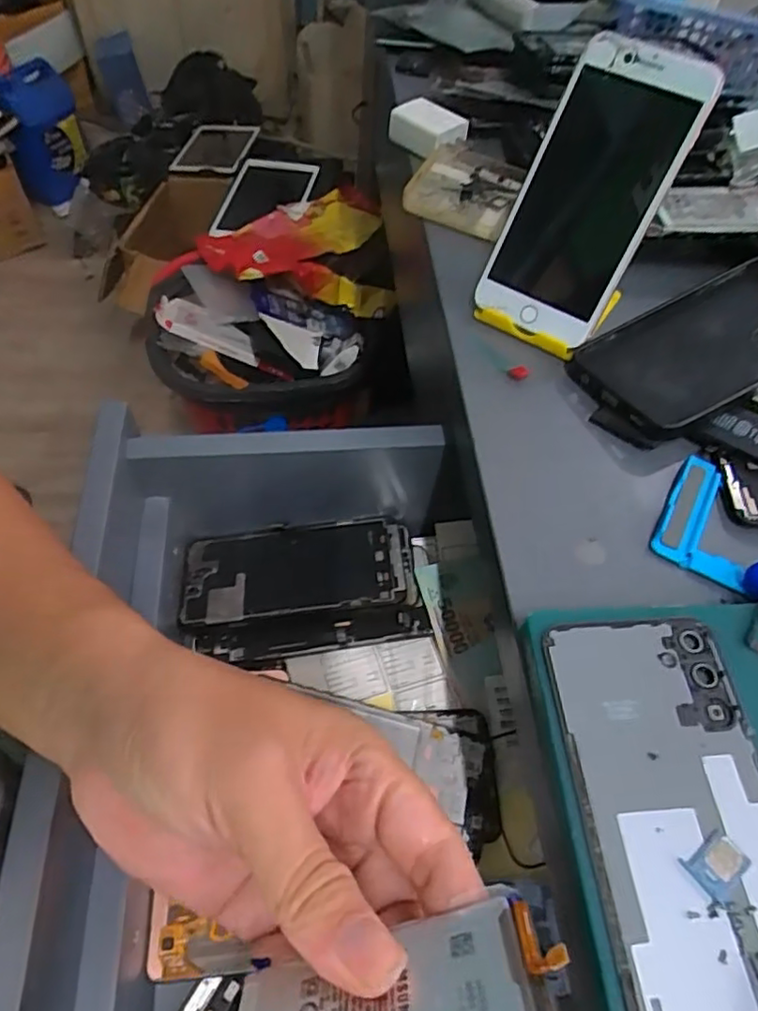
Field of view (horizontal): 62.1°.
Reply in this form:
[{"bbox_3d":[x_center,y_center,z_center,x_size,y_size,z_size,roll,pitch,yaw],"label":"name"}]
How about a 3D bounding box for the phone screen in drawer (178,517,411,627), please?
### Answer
[{"bbox_3d":[-0.058,0.046,0.447,0.159,0.009,0.072,-7,48,0],"label":"phone screen in drawer"}]

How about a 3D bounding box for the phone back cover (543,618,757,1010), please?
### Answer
[{"bbox_3d":[0.110,0.115,0.223,0.071,0.004,0.154,-3,57,-4],"label":"phone back cover"}]

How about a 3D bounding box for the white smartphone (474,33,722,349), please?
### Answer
[{"bbox_3d":[0.117,-0.172,0.355,0.072,0.148,0.014,32,25,17],"label":"white smartphone"}]

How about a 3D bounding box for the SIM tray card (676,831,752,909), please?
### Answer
[{"bbox_3d":[0.117,0.123,0.215,0.019,0.004,0.017,-34,64,-24],"label":"SIM tray card"}]

